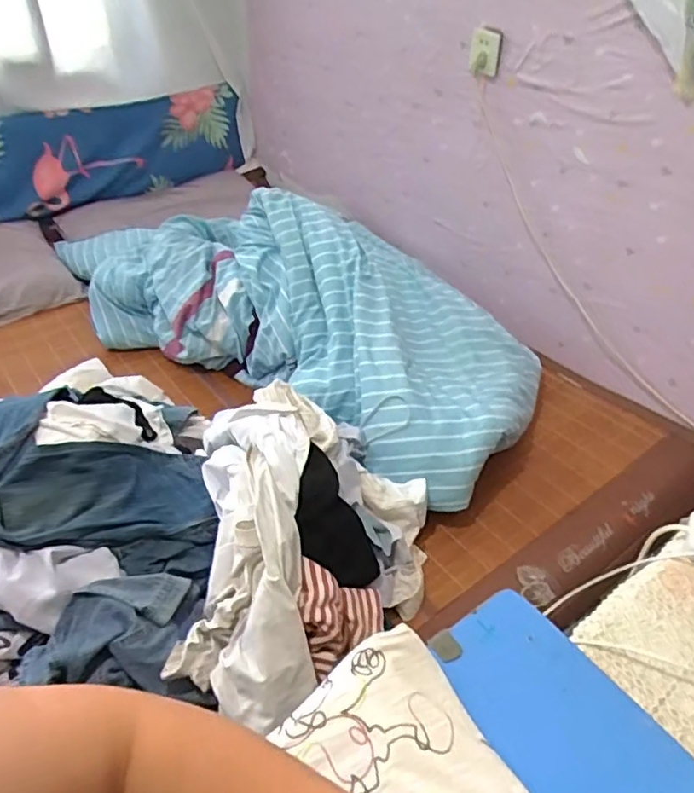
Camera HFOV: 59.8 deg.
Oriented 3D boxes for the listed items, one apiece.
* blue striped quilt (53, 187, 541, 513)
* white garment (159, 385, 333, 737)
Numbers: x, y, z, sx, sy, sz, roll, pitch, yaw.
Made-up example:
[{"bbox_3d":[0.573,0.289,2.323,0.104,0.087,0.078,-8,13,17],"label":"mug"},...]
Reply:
[{"bbox_3d":[-0.188,-0.284,1.504,1.392,0.307,0.554,26,45,27],"label":"blue striped quilt"},{"bbox_3d":[-0.136,0.166,0.981,0.232,0.123,0.549,-1,39,-4],"label":"white garment"}]

